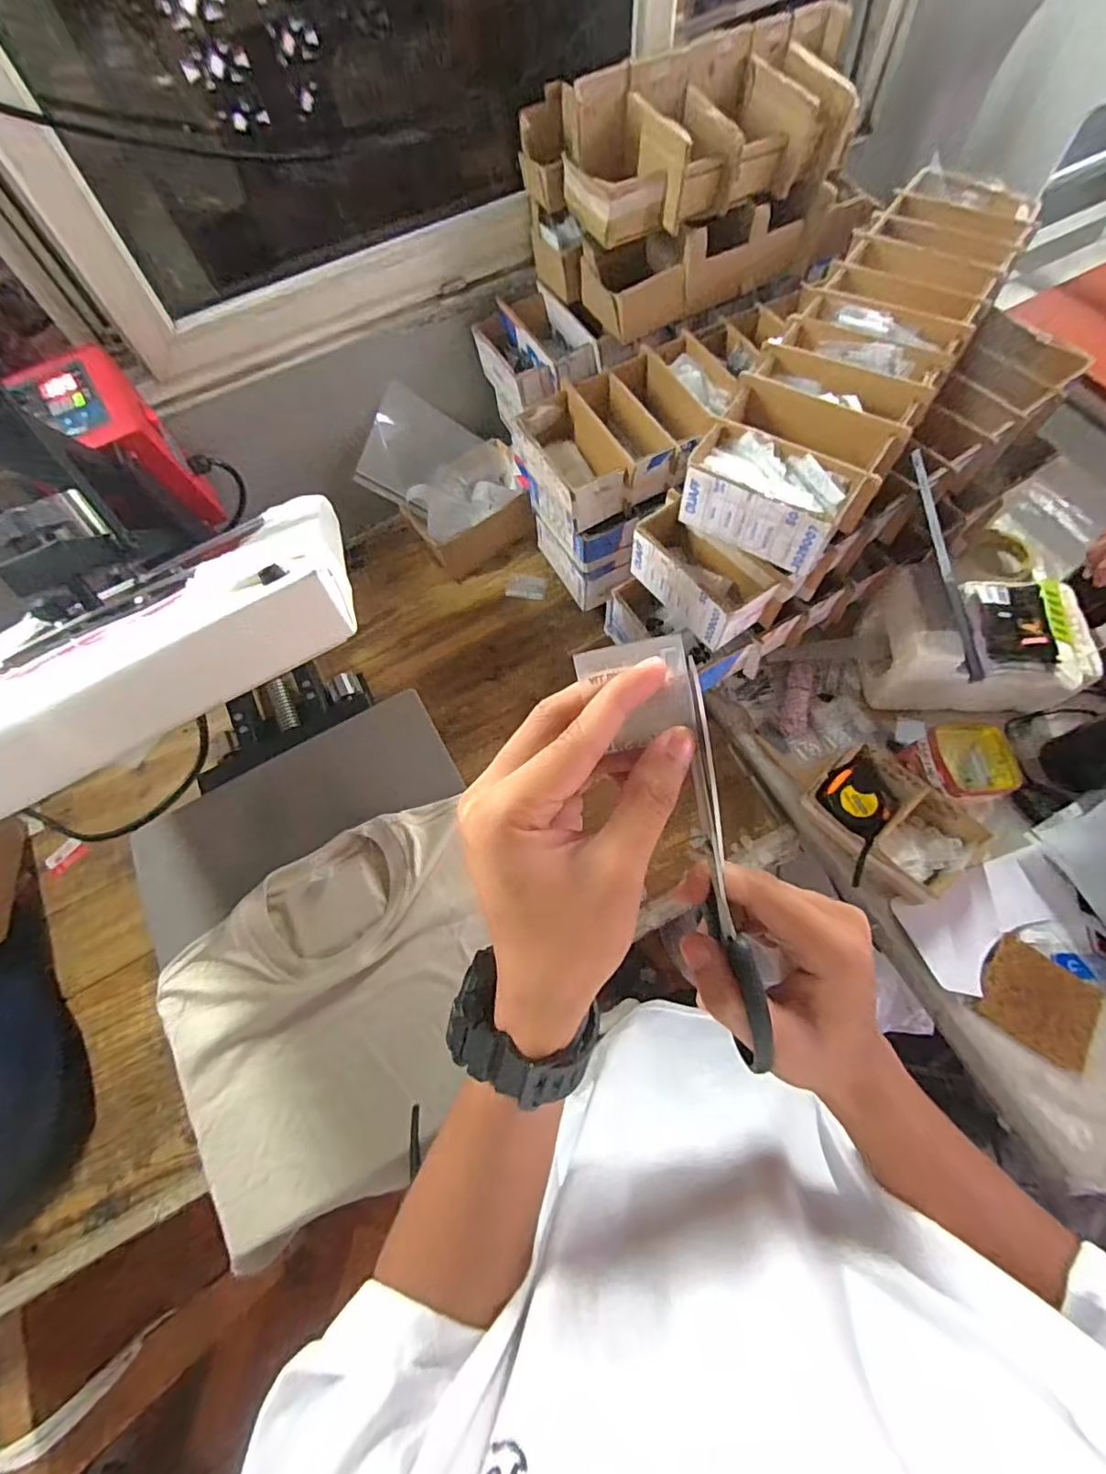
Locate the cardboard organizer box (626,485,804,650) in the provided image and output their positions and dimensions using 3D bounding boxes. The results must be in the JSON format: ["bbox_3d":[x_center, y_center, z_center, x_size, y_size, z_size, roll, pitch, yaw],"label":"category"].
[{"bbox_3d":[0.169,-0.186,0.630,0.089,0.072,0.174,-35,69,-11],"label":"cardboard organizer box"}]

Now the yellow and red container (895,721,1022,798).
[{"bbox_3d":[0.487,0.032,0.677,0.097,0.062,0.094,-10,66,-1],"label":"yellow and red container"}]

